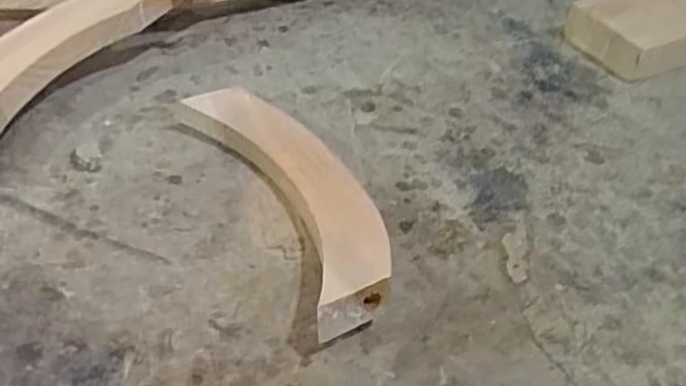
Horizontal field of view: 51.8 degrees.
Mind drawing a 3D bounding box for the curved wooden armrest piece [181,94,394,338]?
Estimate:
[{"bbox_3d":[-0.042,0.000,0.604,0.092,0.057,0.290,-17,47,-23],"label":"curved wooden armrest piece"}]

